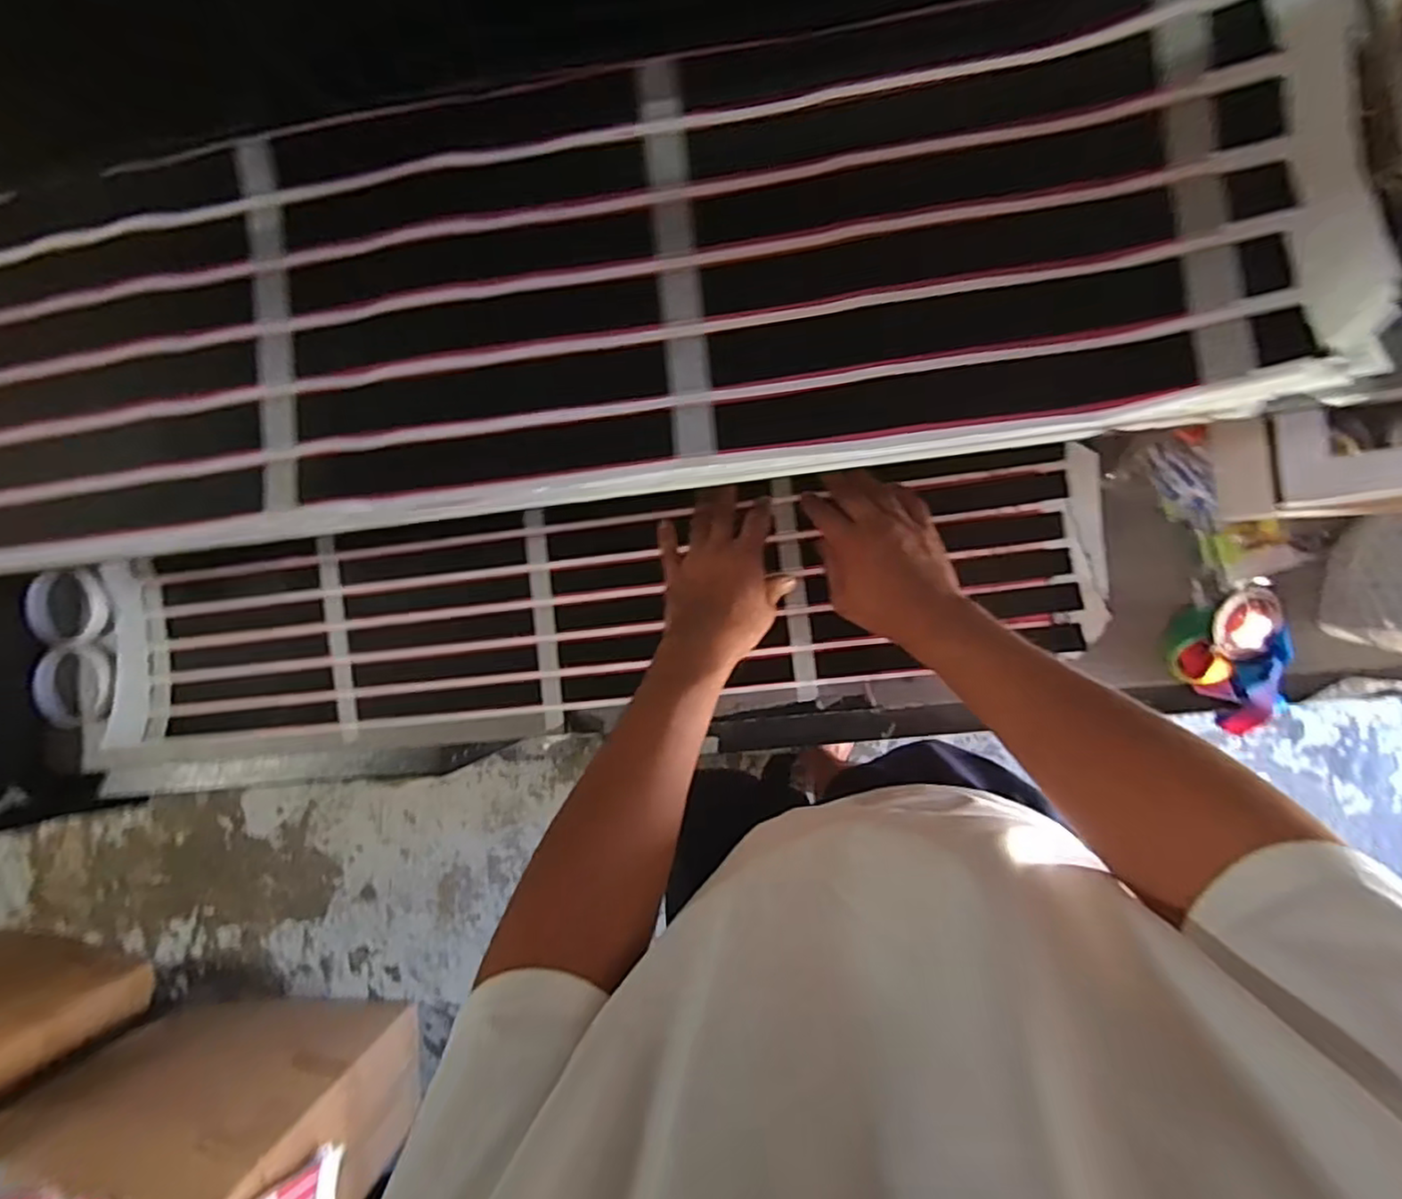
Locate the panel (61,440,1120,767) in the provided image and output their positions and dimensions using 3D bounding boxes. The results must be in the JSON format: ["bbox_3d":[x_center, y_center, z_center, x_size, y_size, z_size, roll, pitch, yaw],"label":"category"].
[{"bbox_3d":[-0.157,0.017,0.666,1.033,0.054,0.218,-7,88,9],"label":"panel"}]

